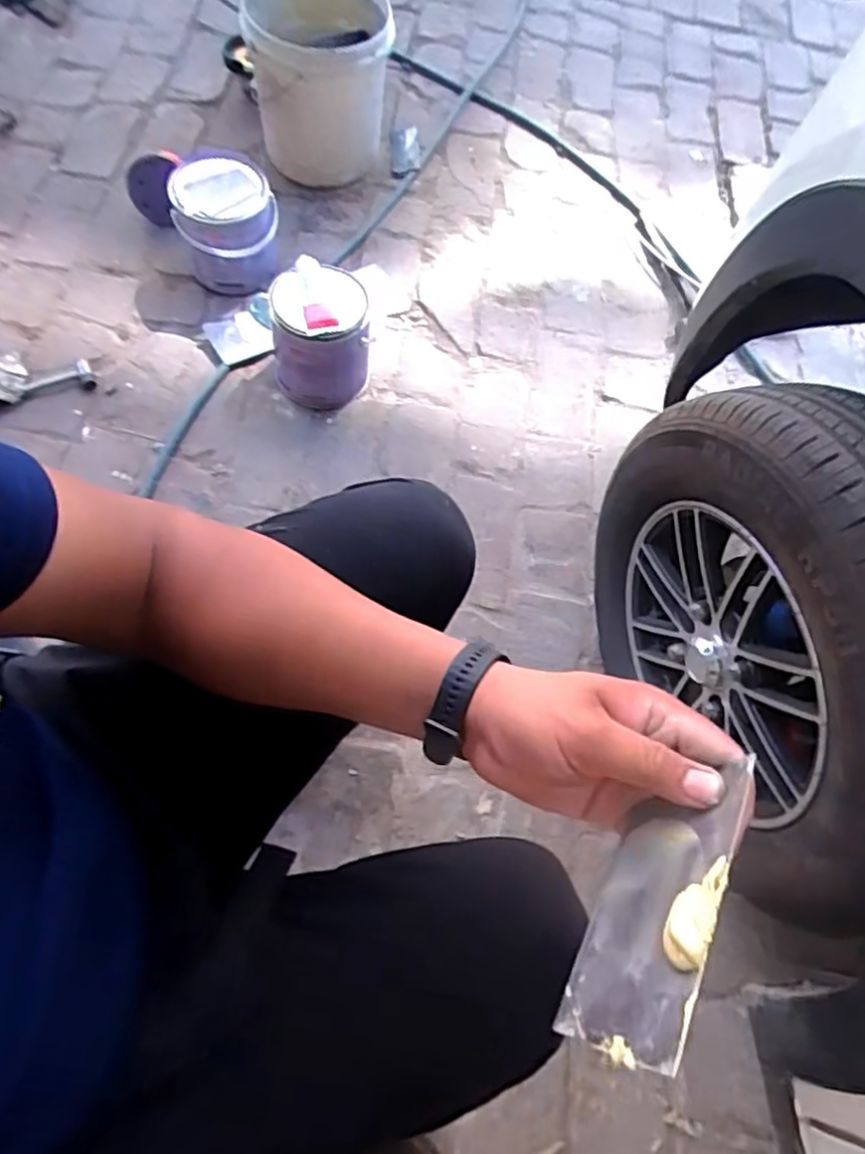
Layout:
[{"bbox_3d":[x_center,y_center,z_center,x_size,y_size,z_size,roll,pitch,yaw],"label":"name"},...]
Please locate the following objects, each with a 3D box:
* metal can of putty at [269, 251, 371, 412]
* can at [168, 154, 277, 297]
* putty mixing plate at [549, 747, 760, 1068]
[{"bbox_3d":[-0.184,-0.384,1.120,0.153,0.185,0.162,2,67,-5],"label":"metal can of putty"},{"bbox_3d":[-0.348,-0.600,1.183,0.163,0.182,0.158,2,67,-5],"label":"can"},{"bbox_3d":[0.099,0.147,0.315,0.012,0.075,0.130,40,56,-11],"label":"putty mixing plate"}]

